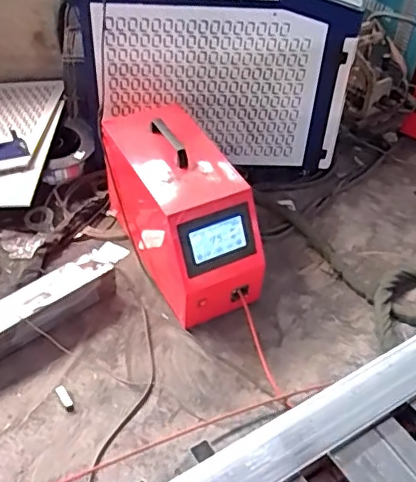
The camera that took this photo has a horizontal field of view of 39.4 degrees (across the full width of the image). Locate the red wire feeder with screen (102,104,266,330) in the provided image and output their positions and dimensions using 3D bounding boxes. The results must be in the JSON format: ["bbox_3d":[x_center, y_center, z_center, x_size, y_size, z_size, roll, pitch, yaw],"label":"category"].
[{"bbox_3d":[-0.088,-0.133,1.781,0.301,0.399,0.711,-19,48,-22],"label":"red wire feeder with screen"}]

